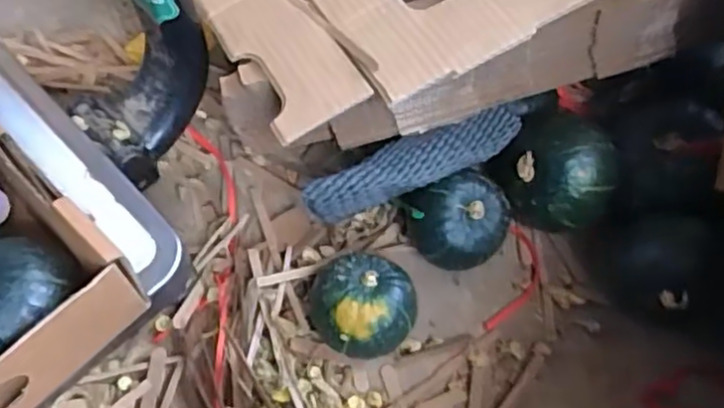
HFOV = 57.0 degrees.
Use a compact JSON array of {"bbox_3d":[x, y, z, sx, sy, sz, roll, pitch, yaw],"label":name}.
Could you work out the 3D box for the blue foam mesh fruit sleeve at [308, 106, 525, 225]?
[{"bbox_3d":[0.038,-0.031,0.455,0.164,0.038,0.034,-23,65,-12],"label":"blue foam mesh fruit sleeve"}]

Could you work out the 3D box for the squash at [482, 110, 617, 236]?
[{"bbox_3d":[0.138,-0.021,0.489,0.068,0.079,0.088,-35,68,-17],"label":"squash"}]

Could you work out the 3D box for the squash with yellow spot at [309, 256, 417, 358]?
[{"bbox_3d":[0.001,0.073,0.461,0.069,0.056,0.063,0,63,0],"label":"squash with yellow spot"}]

